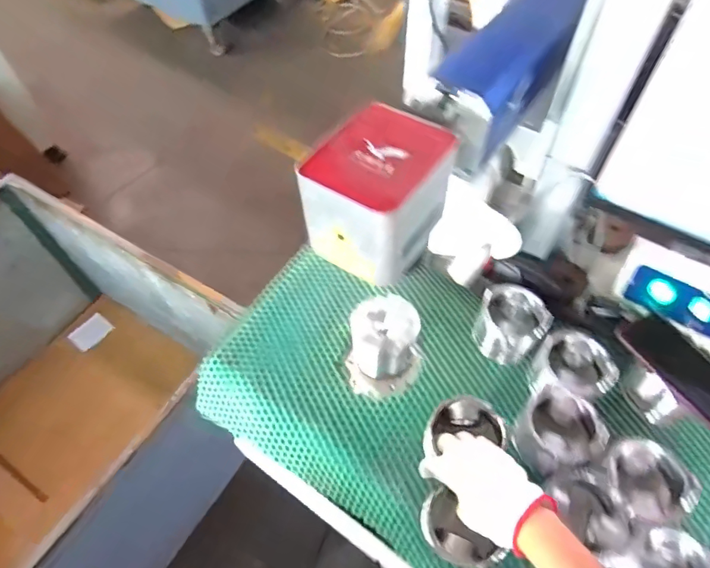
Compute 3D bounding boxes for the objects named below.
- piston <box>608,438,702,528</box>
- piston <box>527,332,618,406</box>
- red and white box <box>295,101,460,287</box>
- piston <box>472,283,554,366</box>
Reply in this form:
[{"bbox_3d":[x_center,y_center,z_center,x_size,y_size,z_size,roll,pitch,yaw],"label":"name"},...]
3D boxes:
[{"bbox_3d":[0.353,0.252,0.587,0.085,0.094,0.093,-1,55,1],"label":"piston"},{"bbox_3d":[0.308,0.123,0.668,0.095,0.066,0.092,-1,55,1],"label":"piston"},{"bbox_3d":[0.017,-0.082,0.430,0.102,0.092,0.124,30,61,21],"label":"red and white box"},{"bbox_3d":[0.237,0.062,0.722,0.097,0.085,0.089,18,57,13],"label":"piston"}]

